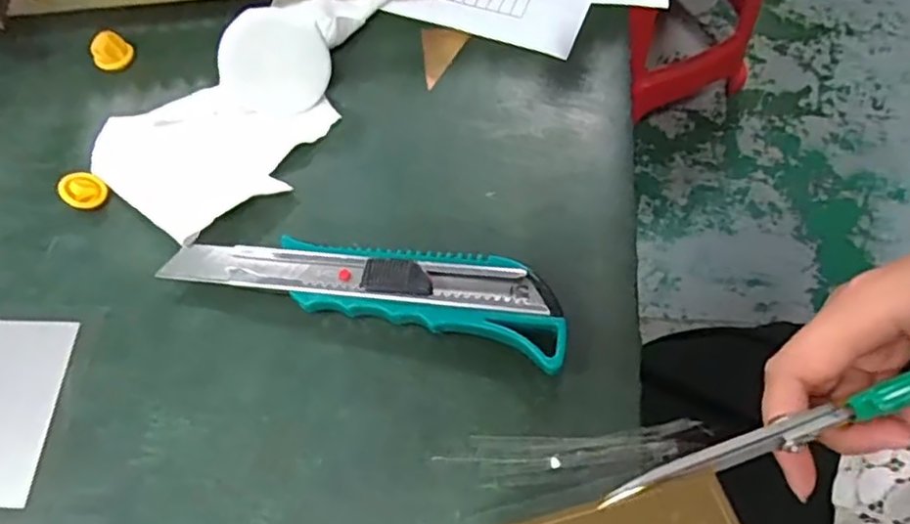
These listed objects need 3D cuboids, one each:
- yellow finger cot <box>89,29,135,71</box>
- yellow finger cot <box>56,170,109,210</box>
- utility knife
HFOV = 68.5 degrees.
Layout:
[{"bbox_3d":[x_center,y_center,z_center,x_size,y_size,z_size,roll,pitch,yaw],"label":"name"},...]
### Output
[{"bbox_3d":[-0.190,-0.117,0.370,0.020,0.015,0.016,-32,66,-13],"label":"yellow finger cot"},{"bbox_3d":[-0.183,-0.035,0.327,0.021,0.008,0.019,37,70,19],"label":"yellow finger cot"},{"bbox_3d":[-0.038,0.008,0.297,0.176,0.020,0.041,13,65,9],"label":"utility knife"}]

